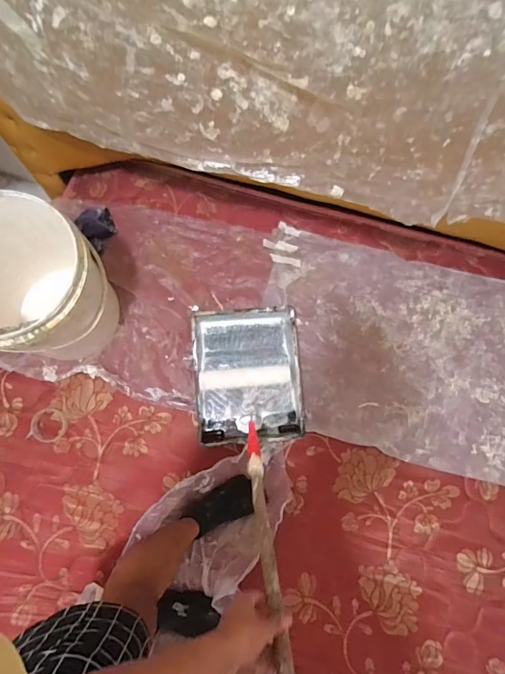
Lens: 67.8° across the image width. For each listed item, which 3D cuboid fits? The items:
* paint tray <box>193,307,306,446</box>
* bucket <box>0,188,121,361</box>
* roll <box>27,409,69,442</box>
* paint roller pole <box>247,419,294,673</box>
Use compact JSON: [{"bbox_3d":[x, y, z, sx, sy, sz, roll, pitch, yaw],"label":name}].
[{"bbox_3d":[-0.010,0.104,1.019,0.285,0.062,0.353,-4,77,-2],"label":"paint tray"},{"bbox_3d":[-0.491,-0.104,0.880,0.309,0.361,0.289,0,77,-1],"label":"bucket"},{"bbox_3d":[-0.533,0.232,0.988,0.088,0.019,0.086,0,77,-1],"label":"roll"},{"bbox_3d":[0.027,0.371,0.603,0.028,0.627,0.022,-8,120,-2],"label":"paint roller pole"}]

